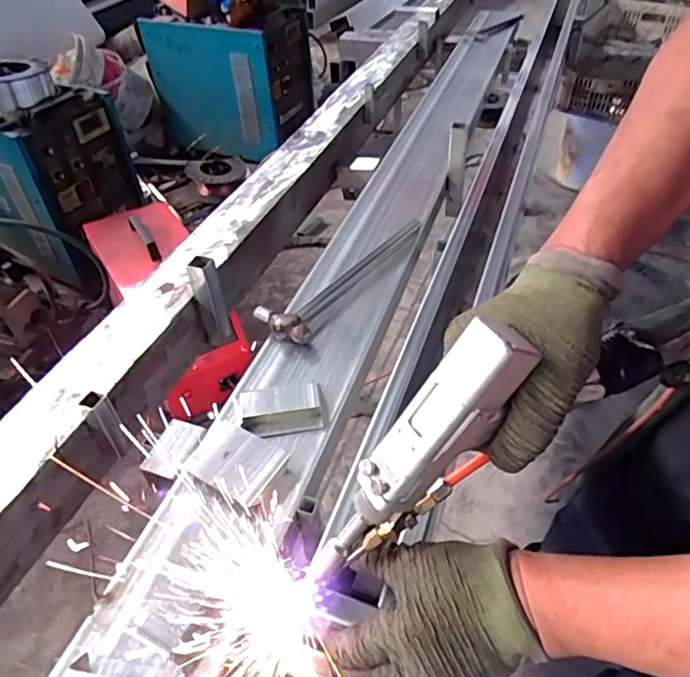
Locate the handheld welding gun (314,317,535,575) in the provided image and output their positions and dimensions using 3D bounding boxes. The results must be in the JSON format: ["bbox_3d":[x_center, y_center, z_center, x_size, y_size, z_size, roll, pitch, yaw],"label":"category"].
[{"bbox_3d":[0.044,0.083,0.354,0.053,0.216,0.039,9,33,-40],"label":"handheld welding gun"}]

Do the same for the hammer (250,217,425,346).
[{"bbox_3d":[0.008,-0.107,0.878,0.090,0.028,0.351,27,52,27],"label":"hammer"}]

